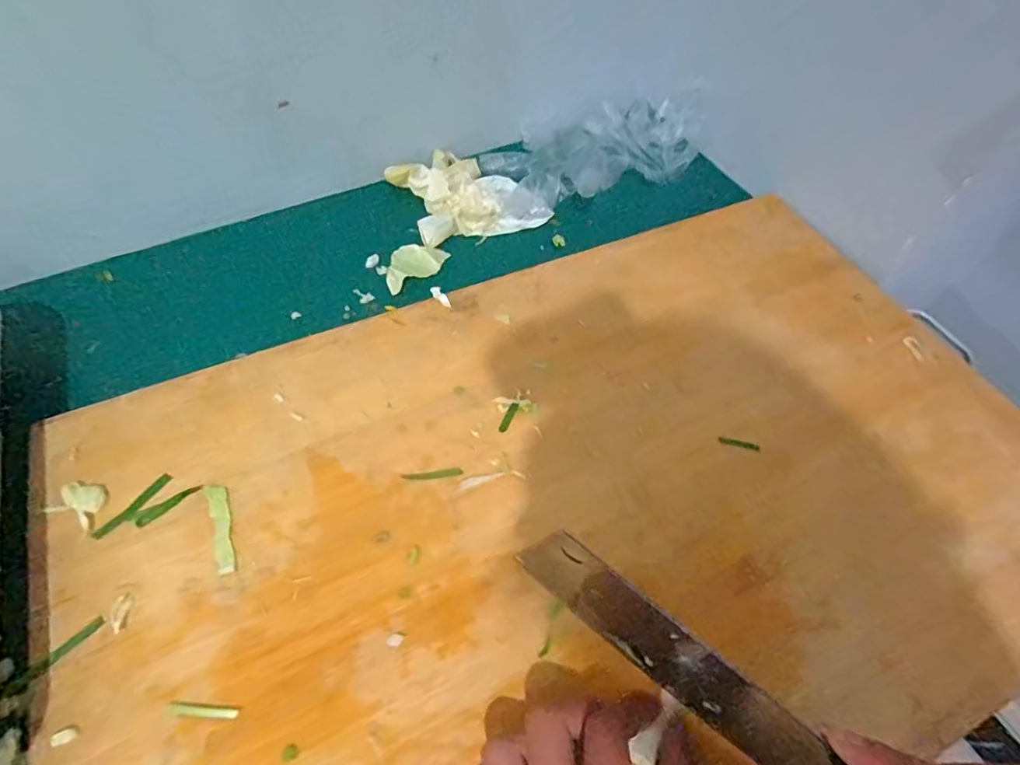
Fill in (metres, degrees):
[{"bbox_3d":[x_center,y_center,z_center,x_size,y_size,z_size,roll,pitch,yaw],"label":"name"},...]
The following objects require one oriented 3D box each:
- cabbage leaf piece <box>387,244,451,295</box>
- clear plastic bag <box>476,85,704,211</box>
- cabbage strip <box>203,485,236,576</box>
[{"bbox_3d":[-0.086,-0.109,0.478,0.065,0.010,0.035,-34,65,-23],"label":"cabbage leaf piece"},{"bbox_3d":[0.102,-0.259,0.570,0.234,0.045,0.140,-34,65,-23],"label":"clear plastic bag"},{"bbox_3d":[-0.177,0.088,0.325,0.012,0.004,0.059,-19,60,-15],"label":"cabbage strip"}]

